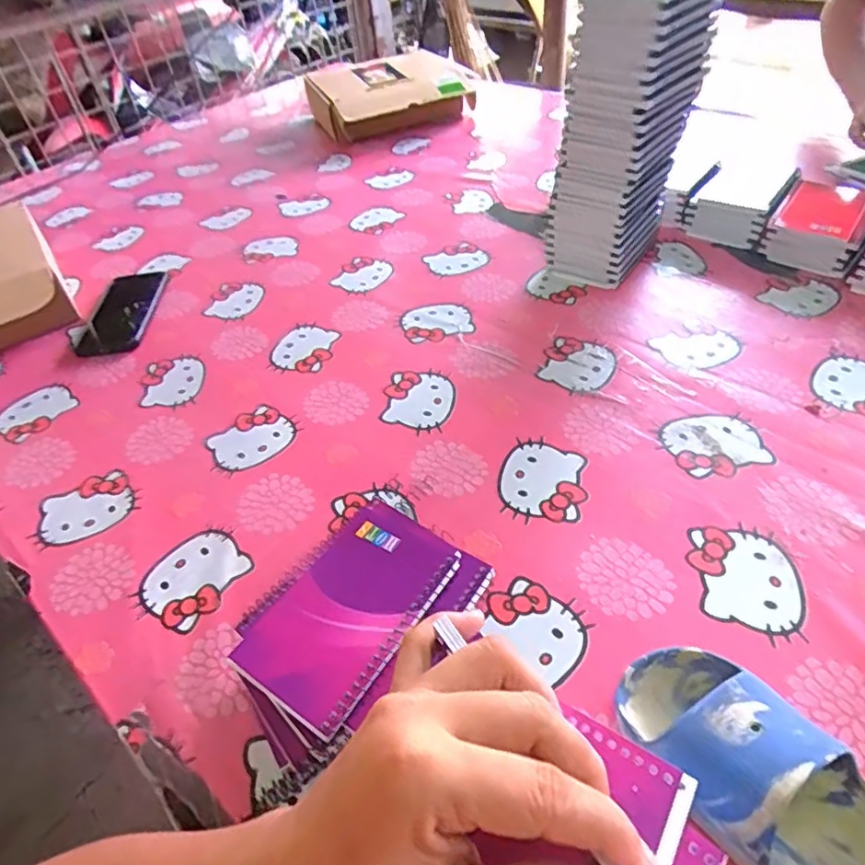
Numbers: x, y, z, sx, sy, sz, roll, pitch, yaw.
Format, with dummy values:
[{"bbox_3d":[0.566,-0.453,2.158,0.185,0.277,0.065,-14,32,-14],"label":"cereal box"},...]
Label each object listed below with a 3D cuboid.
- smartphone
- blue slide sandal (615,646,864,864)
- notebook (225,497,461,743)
[{"bbox_3d":[-0.395,-0.158,0.737,0.091,0.015,0.165,-4,46,3],"label":"smartphone"},{"bbox_3d":[0.178,0.184,0.296,0.083,0.062,0.173,-30,50,-21],"label":"blue slide sandal"},{"bbox_3d":[-0.056,0.105,0.368,0.095,0.012,0.137,25,54,28],"label":"notebook"}]

